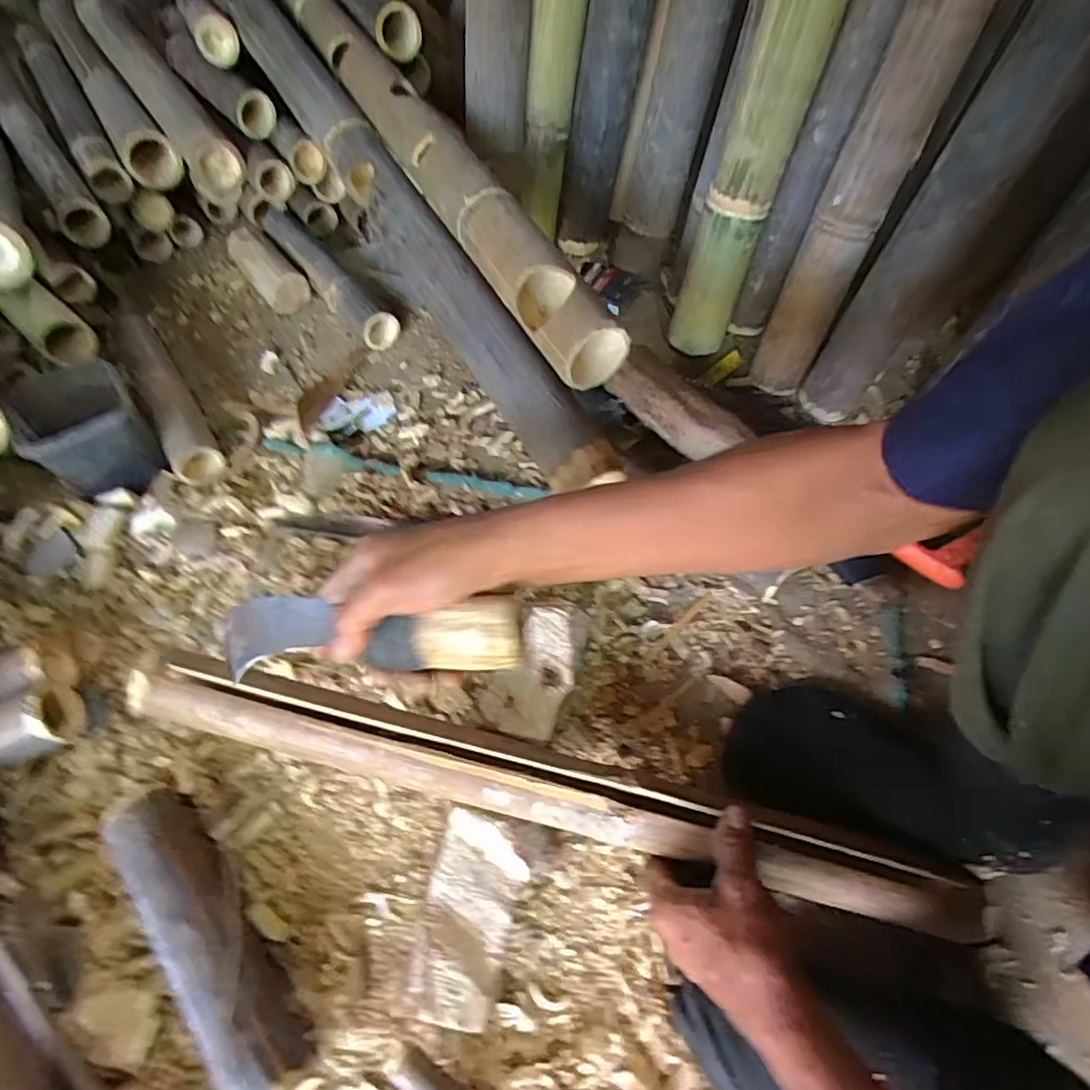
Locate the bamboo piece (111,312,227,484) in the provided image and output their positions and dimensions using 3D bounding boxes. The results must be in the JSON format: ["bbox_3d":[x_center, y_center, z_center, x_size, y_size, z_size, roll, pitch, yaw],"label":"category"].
[{"bbox_3d":[-0.493,-0.199,0.777,0.060,0.045,0.327,-34,64,-14],"label":"bamboo piece"}]

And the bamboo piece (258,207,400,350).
[{"bbox_3d":[-0.312,-0.382,0.868,0.048,0.062,0.311,-37,65,-15],"label":"bamboo piece"}]

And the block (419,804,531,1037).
[{"bbox_3d":[-0.057,0.285,0.471,0.065,0.058,0.131,9,62,9],"label":"block"}]

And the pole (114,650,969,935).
[{"bbox_3d":[-0.003,0.186,0.466,0.633,0.032,0.054,14,63,4],"label":"pole"}]

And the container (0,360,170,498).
[{"bbox_3d":[-0.520,-0.136,0.691,0.110,0.091,0.153,-36,65,-15],"label":"container"}]

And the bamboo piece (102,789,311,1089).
[{"bbox_3d":[-0.264,0.306,0.473,0.052,0.057,0.246,-39,65,-16],"label":"bamboo piece"}]

